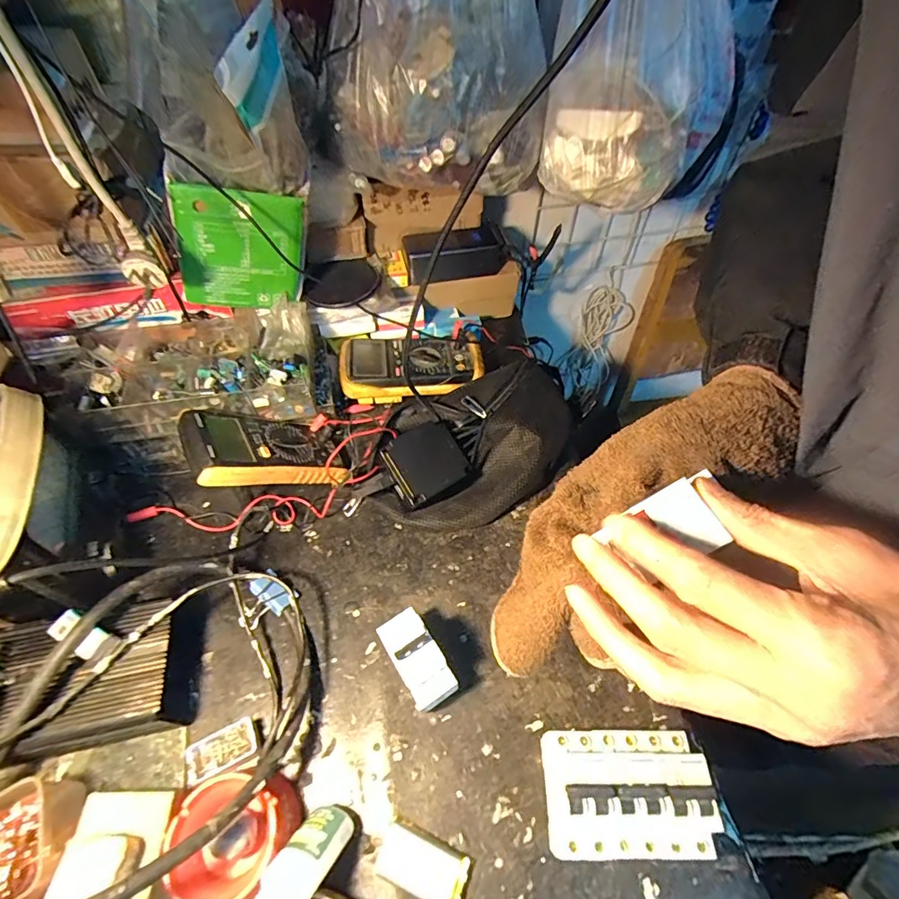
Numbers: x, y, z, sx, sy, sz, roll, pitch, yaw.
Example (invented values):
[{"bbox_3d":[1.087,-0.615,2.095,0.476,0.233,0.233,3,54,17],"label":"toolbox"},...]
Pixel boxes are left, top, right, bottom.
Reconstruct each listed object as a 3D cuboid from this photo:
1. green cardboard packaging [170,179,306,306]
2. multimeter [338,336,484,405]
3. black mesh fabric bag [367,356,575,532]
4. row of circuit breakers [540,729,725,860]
[{"bbox_3d":[-0.219,-0.205,0.495,0.118,0.134,0.014,-4,57,-24],"label":"green cardboard packaging"},{"bbox_3d":[-0.051,-0.111,0.622,0.183,0.038,0.092,-3,54,-3],"label":"multimeter"},{"bbox_3d":[0.038,-0.002,0.540,0.257,0.071,0.147,-28,59,-19],"label":"black mesh fabric bag"},{"bbox_3d":[0.127,0.255,0.351,0.107,0.071,0.075,0,54,-1],"label":"row of circuit breakers"}]

